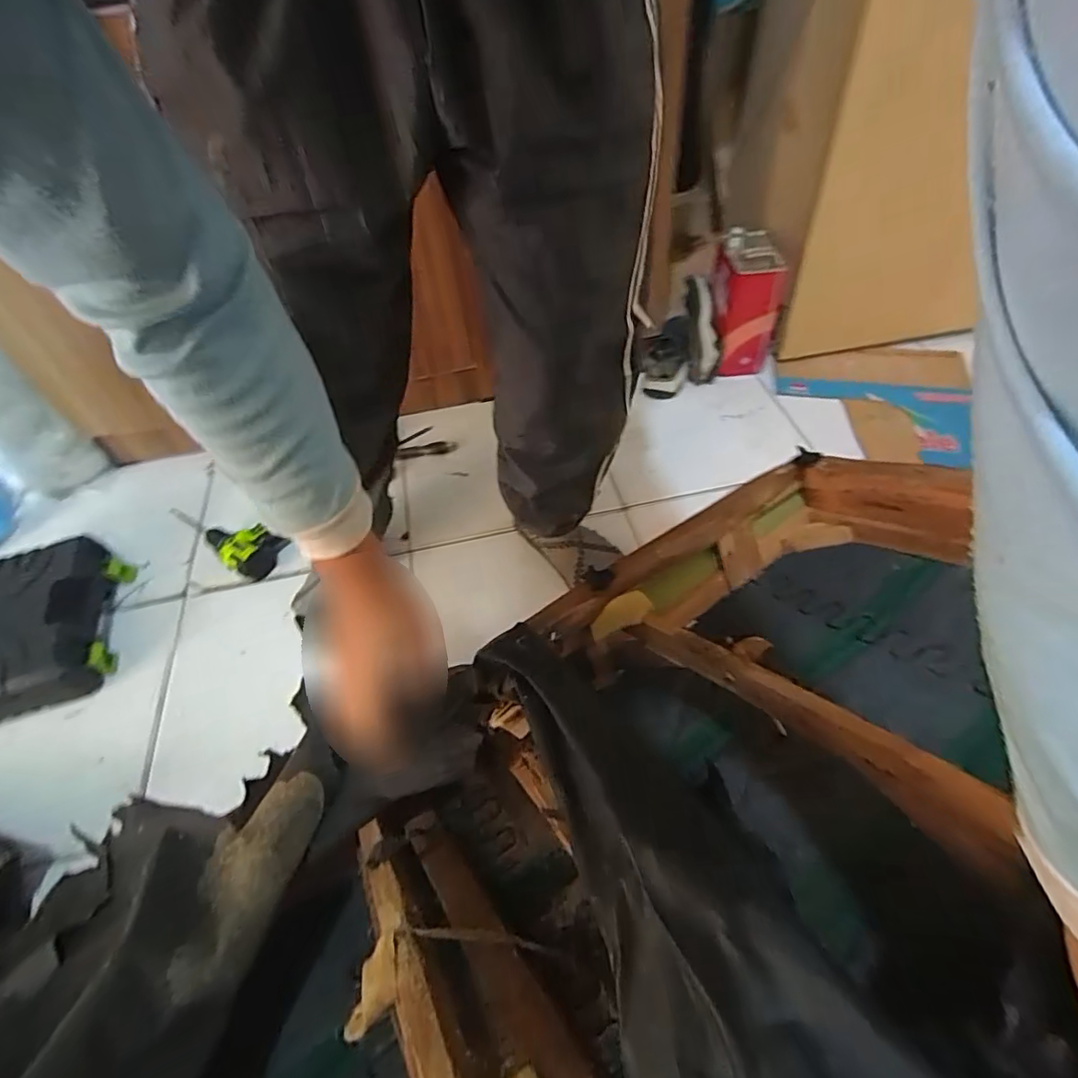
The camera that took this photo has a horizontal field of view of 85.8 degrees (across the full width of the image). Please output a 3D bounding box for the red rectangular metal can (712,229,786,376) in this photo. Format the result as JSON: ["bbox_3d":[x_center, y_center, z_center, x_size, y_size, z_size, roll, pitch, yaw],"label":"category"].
[{"bbox_3d":[0.436,-0.492,1.240,0.120,0.255,0.149,-7,51,0],"label":"red rectangular metal can"}]

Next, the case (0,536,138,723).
[{"bbox_3d":[-0.827,0.158,0.917,0.253,0.098,0.282,-15,51,-7],"label":"case"}]

